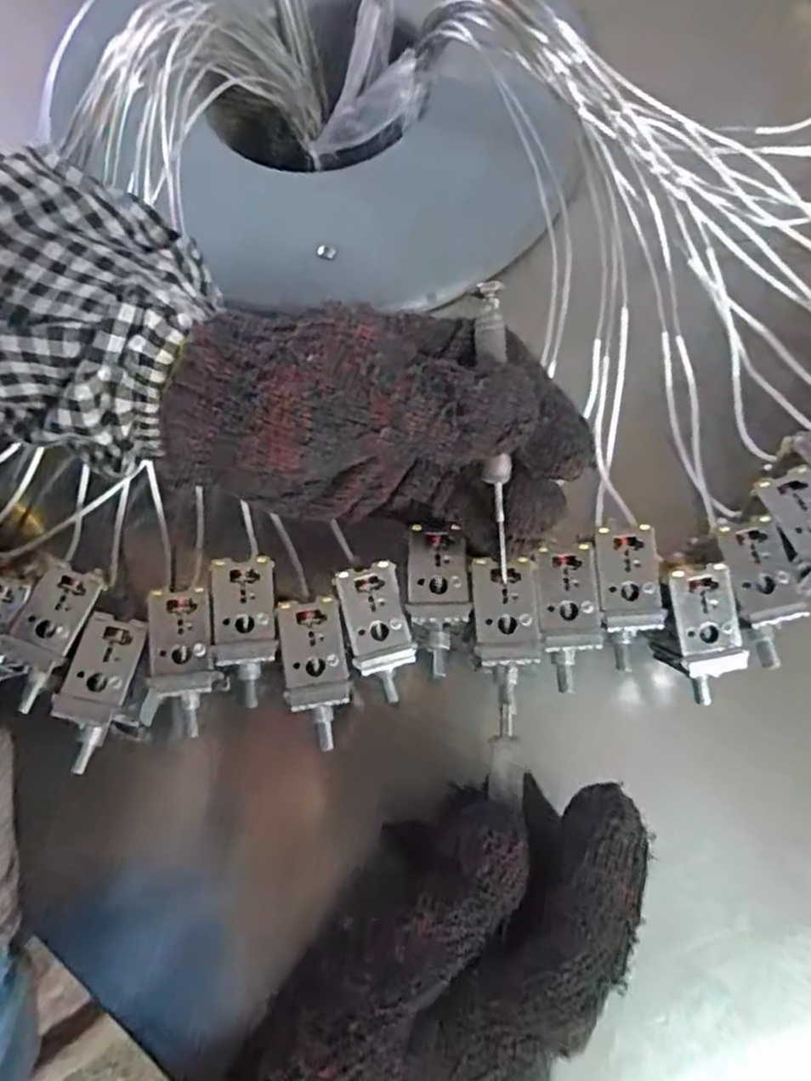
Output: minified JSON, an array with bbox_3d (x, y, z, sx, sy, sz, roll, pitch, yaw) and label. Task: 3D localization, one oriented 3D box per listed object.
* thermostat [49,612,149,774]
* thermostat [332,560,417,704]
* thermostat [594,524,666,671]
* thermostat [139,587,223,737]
[{"bbox_3d":[-0.110,0.054,0.242,0.022,0.020,0.053,13,74,5],"label":"thermostat"},{"bbox_3d":[-0.010,0.034,0.248,0.022,0.021,0.046,-14,74,-3],"label":"thermostat"},{"bbox_3d":[0.081,0.021,0.250,0.022,0.015,0.052,-4,92,0],"label":"thermostat"},{"bbox_3d":[-0.080,0.044,0.246,0.024,0.020,0.052,-2,85,1],"label":"thermostat"}]

